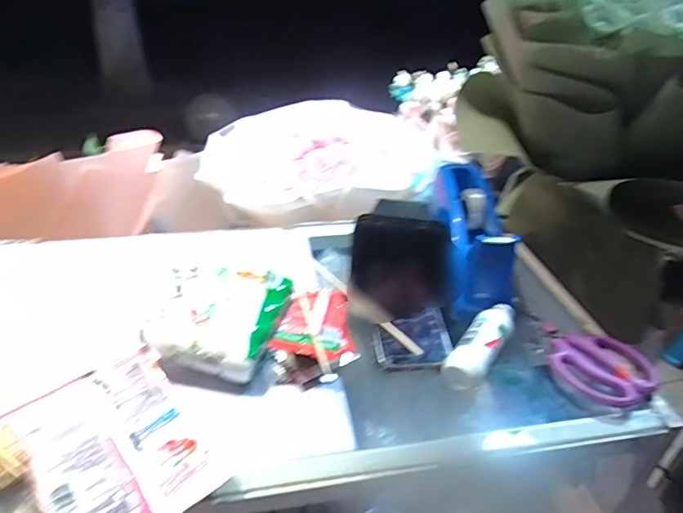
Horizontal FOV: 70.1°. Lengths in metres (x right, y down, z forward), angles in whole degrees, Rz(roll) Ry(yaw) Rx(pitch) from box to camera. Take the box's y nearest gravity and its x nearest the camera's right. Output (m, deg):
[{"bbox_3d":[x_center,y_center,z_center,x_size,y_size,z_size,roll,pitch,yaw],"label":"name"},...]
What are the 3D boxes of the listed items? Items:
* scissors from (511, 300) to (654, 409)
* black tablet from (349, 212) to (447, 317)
[{"bbox_3d":[0.238,0.095,0.504,0.090,0.013,0.153,-21,41,-32],"label":"scissors"},{"bbox_3d":[0.064,0.010,0.534,0.103,0.105,0.014,3,6,0],"label":"black tablet"}]

